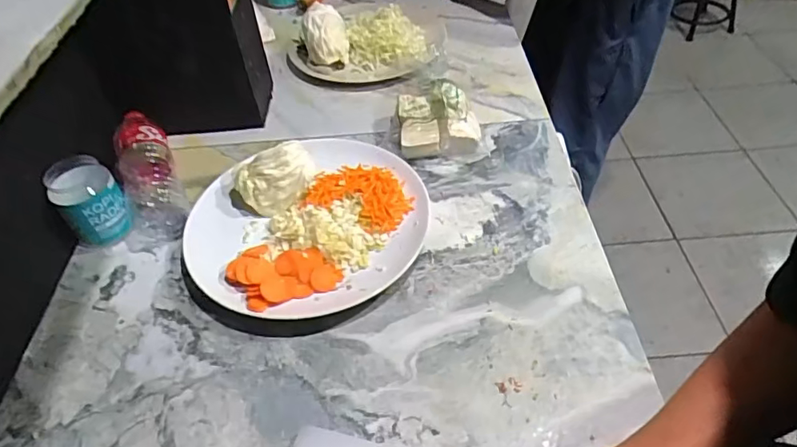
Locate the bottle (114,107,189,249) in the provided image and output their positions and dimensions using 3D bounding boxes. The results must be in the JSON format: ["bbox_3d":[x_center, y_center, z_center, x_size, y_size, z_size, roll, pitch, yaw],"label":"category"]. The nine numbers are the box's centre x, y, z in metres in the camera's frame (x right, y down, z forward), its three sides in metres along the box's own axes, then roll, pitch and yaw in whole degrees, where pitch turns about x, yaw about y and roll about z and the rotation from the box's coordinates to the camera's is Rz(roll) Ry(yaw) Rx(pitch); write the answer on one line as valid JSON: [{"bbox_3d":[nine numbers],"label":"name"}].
[{"bbox_3d":[-0.306,-0.062,0.665,0.072,0.068,0.193,-22,49,-15],"label":"bottle"}]

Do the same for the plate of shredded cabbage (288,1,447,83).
[{"bbox_3d":[-0.050,-0.300,0.854,0.230,0.087,0.168,-3,46,1],"label":"plate of shredded cabbage"}]

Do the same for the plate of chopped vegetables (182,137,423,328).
[{"bbox_3d":[-0.098,-0.017,0.607,0.231,0.072,0.273,21,51,22],"label":"plate of chopped vegetables"}]

